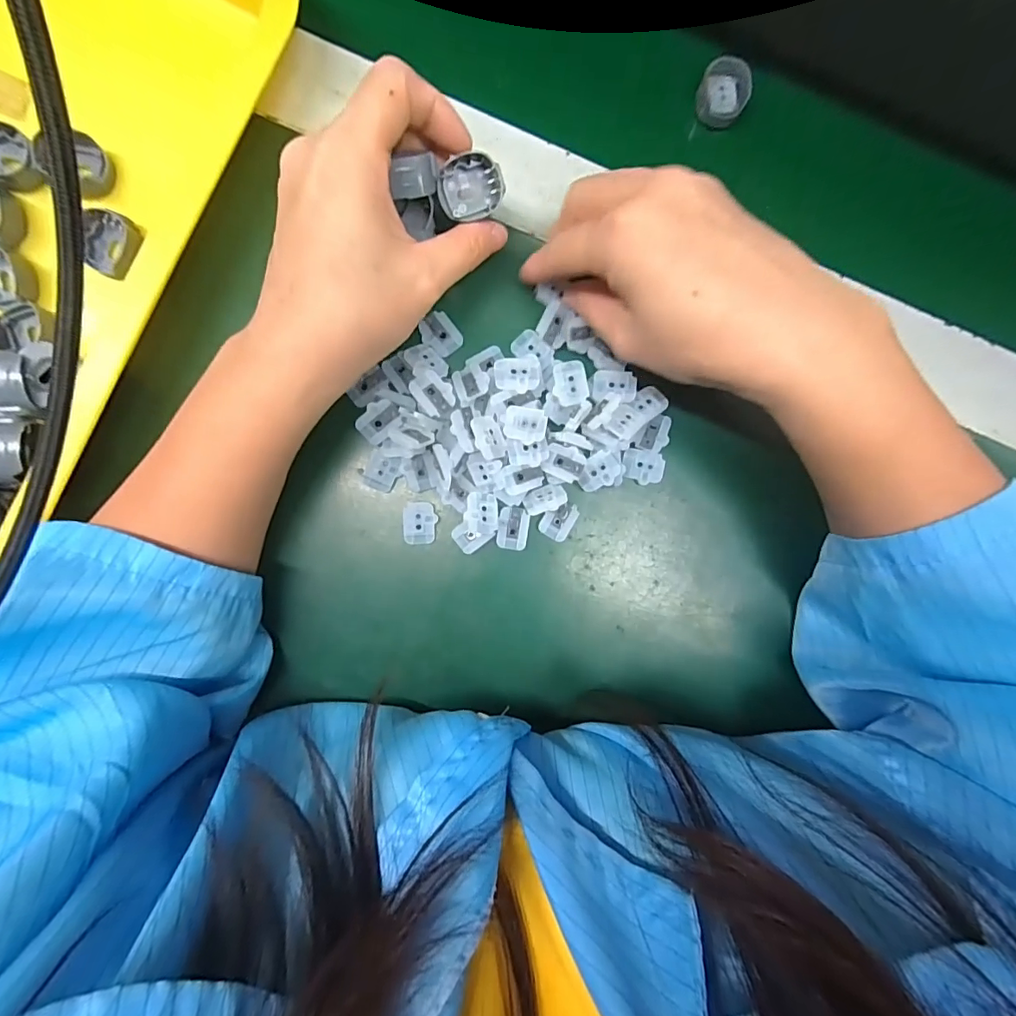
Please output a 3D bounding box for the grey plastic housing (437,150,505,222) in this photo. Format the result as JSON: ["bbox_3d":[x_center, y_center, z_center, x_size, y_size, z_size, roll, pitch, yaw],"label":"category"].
[{"bbox_3d":[-0.016,-0.140,0.210,0.022,0.015,0.027,45,87,-3],"label":"grey plastic housing"}]

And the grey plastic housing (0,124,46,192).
[{"bbox_3d":[-0.235,-0.165,0.226,0.022,0.014,0.026,45,88,-1],"label":"grey plastic housing"}]

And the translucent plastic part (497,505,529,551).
[{"bbox_3d":[0.003,0.010,0.245,0.015,0.004,0.021,8,89,-2],"label":"translucent plastic part"}]

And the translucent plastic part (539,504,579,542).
[{"bbox_3d":[0.026,0.006,0.249,0.015,0.005,0.021,34,88,-1],"label":"translucent plastic part"}]

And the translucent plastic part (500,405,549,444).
[{"bbox_3d":[0.008,-0.040,0.231,0.022,0.006,0.016,8,89,-2],"label":"translucent plastic part"}]

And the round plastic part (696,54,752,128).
[{"bbox_3d":[0.118,-0.226,0.261,0.026,0.012,0.029,30,88,-1],"label":"round plastic part"}]

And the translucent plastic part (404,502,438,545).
[{"bbox_3d":[-0.045,0.008,0.246,0.016,0.006,0.021,2,89,-2],"label":"translucent plastic part"}]

